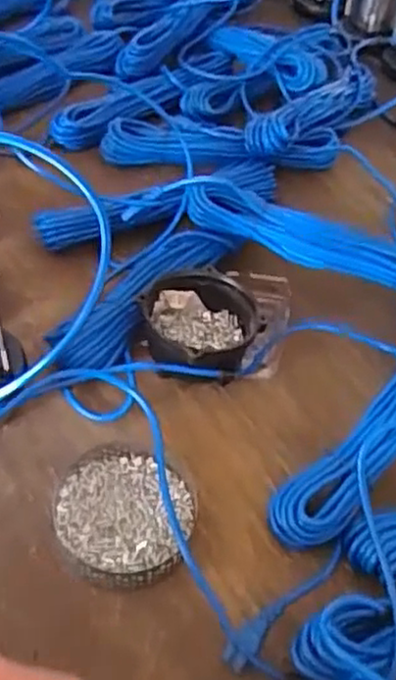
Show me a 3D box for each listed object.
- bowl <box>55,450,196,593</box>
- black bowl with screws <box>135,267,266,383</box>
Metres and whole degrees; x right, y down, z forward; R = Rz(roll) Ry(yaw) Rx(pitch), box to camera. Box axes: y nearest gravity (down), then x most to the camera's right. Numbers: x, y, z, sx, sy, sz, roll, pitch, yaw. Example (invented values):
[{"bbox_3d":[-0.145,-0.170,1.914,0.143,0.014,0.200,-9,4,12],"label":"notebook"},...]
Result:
[{"bbox_3d":[-0.069,0.168,0.678,0.125,0.032,0.130,3,49,-3],"label":"bowl"},{"bbox_3d":[0.004,-0.009,0.804,0.125,0.077,0.133,3,49,-3],"label":"black bowl with screws"}]

